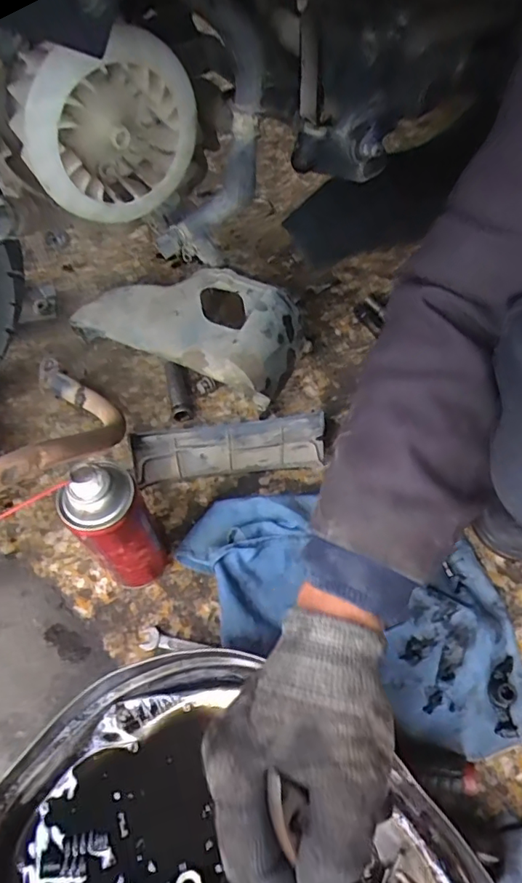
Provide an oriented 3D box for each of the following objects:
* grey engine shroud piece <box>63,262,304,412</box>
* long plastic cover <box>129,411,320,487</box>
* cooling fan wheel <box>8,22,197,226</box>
[{"bbox_3d":[-0.080,-0.134,0.622,0.238,0.101,0.125,23,62,16],"label":"grey engine shroud piece"},{"bbox_3d":[-0.034,0.005,0.572,0.199,0.030,0.068,-7,58,-2],"label":"long plastic cover"},{"bbox_3d":[-0.105,-0.225,0.387,0.130,0.117,0.054,-24,60,-13],"label":"cooling fan wheel"}]

